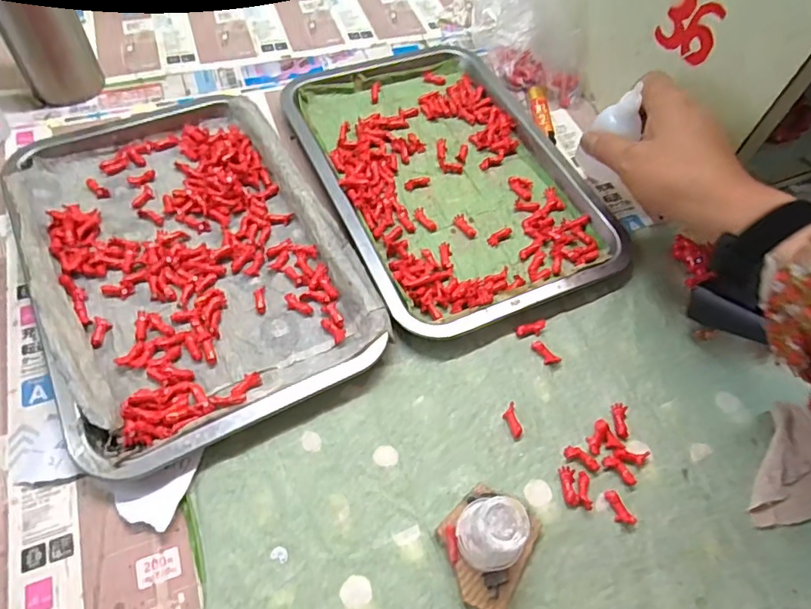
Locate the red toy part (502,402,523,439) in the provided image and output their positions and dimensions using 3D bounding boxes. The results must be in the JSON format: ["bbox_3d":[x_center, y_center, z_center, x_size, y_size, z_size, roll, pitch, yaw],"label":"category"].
[{"bbox_3d":[0.072,0.079,0.362,0.009,0.007,0.024,-11,74,-11],"label":"red toy part"}]

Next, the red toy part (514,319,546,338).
[{"bbox_3d":[0.095,0.018,0.400,0.024,0.006,0.010,-18,62,-14],"label":"red toy part"}]

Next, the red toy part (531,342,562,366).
[{"bbox_3d":[0.103,0.036,0.392,0.012,0.004,0.022,-30,65,-20],"label":"red toy part"}]

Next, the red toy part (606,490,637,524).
[{"bbox_3d":[0.134,0.129,0.336,0.013,0.005,0.023,-35,67,-22],"label":"red toy part"}]

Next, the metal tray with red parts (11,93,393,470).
[{"bbox_3d":[-0.167,-0.046,0.409,0.210,0.022,0.311,-24,63,-18],"label":"metal tray with red parts"}]

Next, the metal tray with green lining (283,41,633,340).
[{"bbox_3d":[0.029,-0.127,0.476,0.208,0.020,0.324,-20,62,-16],"label":"metal tray with green lining"}]

